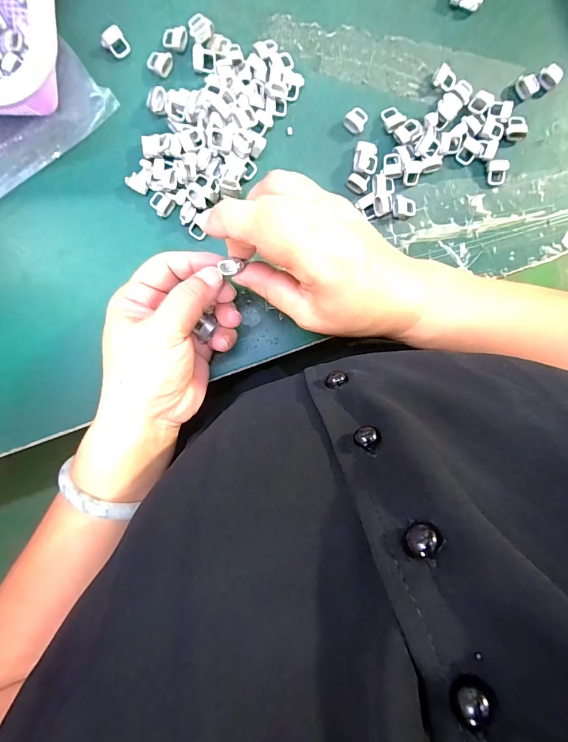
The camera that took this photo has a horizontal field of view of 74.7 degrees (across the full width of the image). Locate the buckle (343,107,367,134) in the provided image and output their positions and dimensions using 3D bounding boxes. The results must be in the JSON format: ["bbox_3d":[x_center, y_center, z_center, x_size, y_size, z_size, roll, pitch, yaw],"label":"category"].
[{"bbox_3d":[0.054,-0.186,0.277,0.015,0.007,0.016,37,91,-4],"label":"buckle"}]

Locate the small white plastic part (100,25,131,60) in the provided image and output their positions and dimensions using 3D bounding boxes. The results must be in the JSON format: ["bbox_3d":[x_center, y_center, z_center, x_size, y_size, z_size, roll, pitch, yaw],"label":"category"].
[{"bbox_3d":[-0.121,-0.236,0.266,0.016,0.006,0.018,-38,94,0],"label":"small white plastic part"}]

